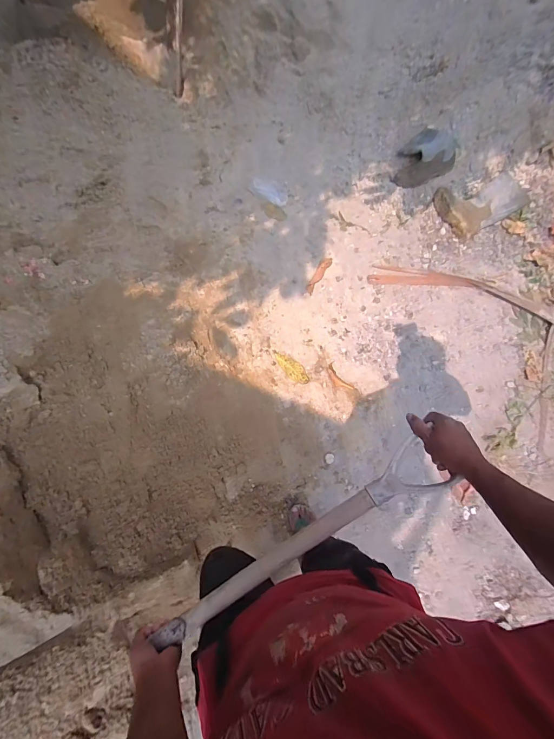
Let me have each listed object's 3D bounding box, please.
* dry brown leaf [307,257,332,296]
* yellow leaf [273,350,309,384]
[{"bbox_3d":[0.197,-0.446,1.631,0.046,0.010,0.213,30,75,8],"label":"dry brown leaf"},{"bbox_3d":[0.061,-0.013,1.506,0.194,0.006,0.073,42,77,11],"label":"yellow leaf"}]

